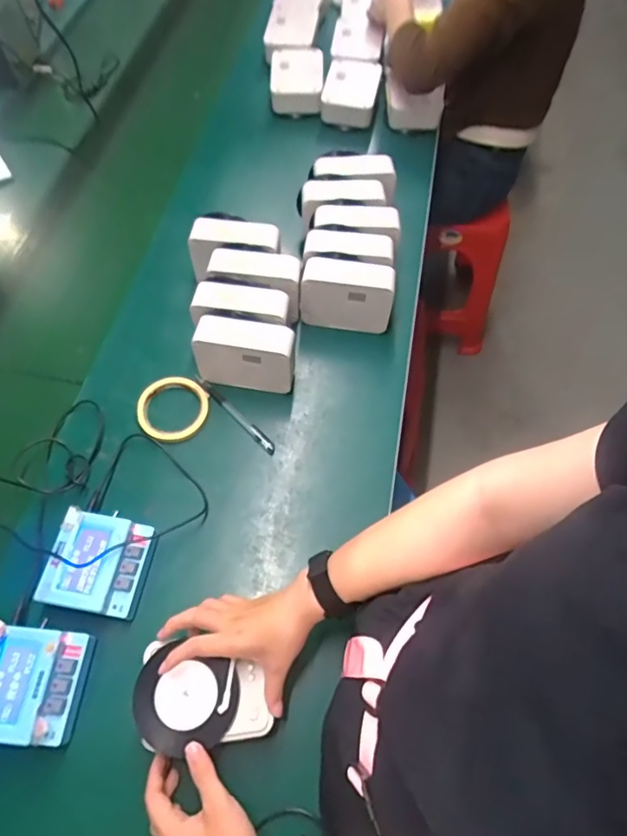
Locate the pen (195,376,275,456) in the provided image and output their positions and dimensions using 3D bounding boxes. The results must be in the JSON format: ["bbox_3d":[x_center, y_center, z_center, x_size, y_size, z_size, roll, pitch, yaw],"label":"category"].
[{"bbox_3d":[-0.109,-0.007,0.693,0.159,0.010,0.015,42,70,19],"label":"pen"}]

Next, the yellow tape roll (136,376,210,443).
[{"bbox_3d":[-0.190,-0.011,0.690,0.095,0.017,0.094,0,63,0],"label":"yellow tape roll"}]

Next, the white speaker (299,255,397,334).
[{"bbox_3d":[0.047,-0.168,0.729,0.128,0.111,0.049,9,63,2],"label":"white speaker"}]

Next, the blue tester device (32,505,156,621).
[{"bbox_3d":[-0.240,0.165,0.575,0.102,0.048,0.102,11,63,3],"label":"blue tester device"}]

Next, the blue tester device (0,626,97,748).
[{"bbox_3d":[-0.287,0.268,0.513,0.097,0.032,0.099,5,63,3],"label":"blue tester device"}]

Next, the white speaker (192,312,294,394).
[{"bbox_3d":[-0.088,-0.085,0.672,0.130,0.093,0.051,11,63,3],"label":"white speaker"}]

